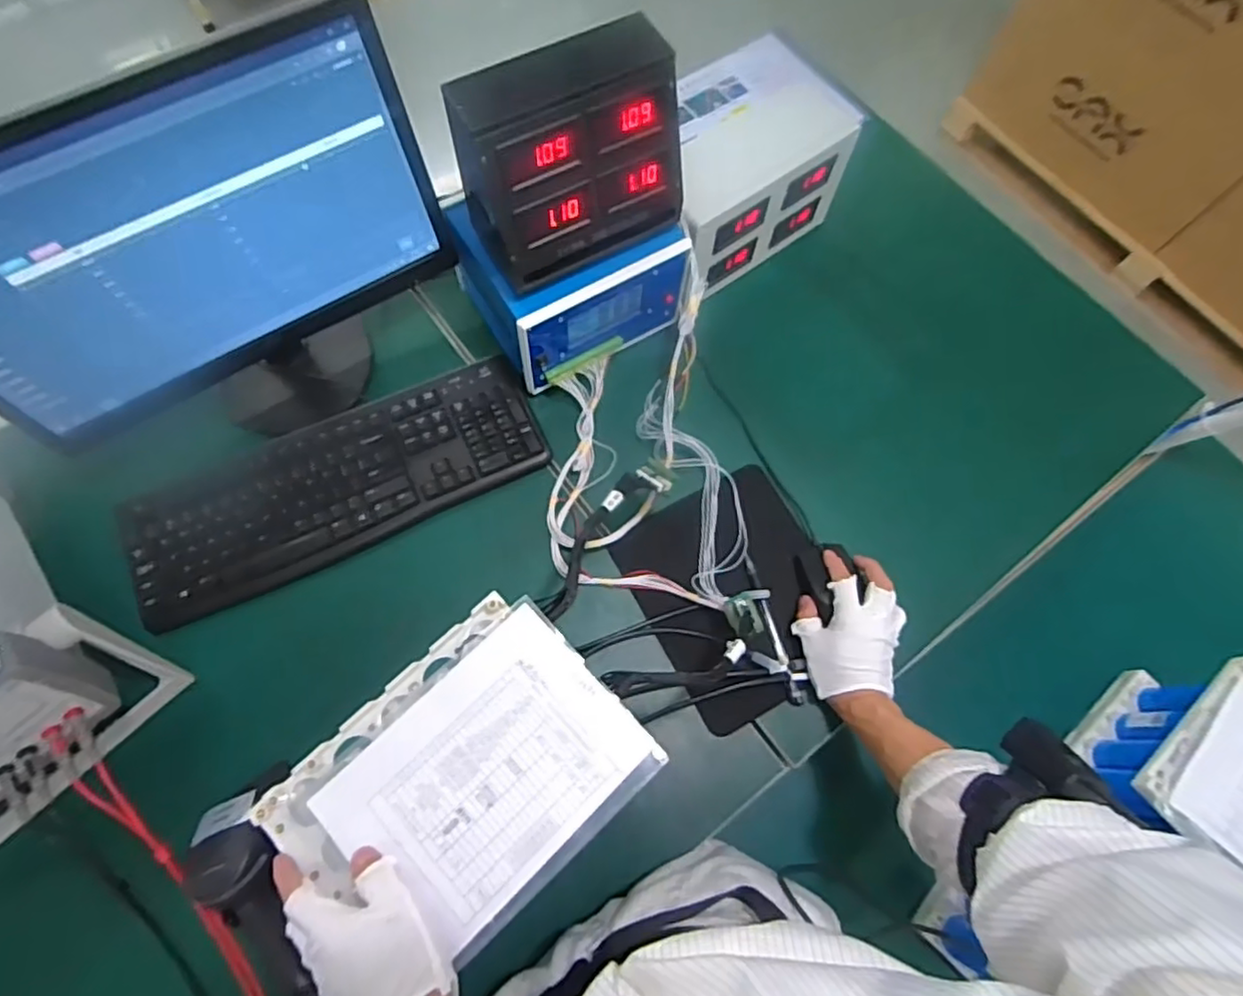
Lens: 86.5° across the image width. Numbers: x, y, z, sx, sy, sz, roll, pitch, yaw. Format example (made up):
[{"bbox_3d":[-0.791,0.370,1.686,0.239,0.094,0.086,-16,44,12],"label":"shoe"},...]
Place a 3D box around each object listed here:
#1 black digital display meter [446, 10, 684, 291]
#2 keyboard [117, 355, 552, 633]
[{"bbox_3d":[-0.046,-0.307,0.606,0.202,0.162,0.099,-30,74,-12],"label":"black digital display meter"},{"bbox_3d":[-0.304,-0.017,0.721,0.438,0.022,0.139,-24,73,-11],"label":"keyboard"}]

